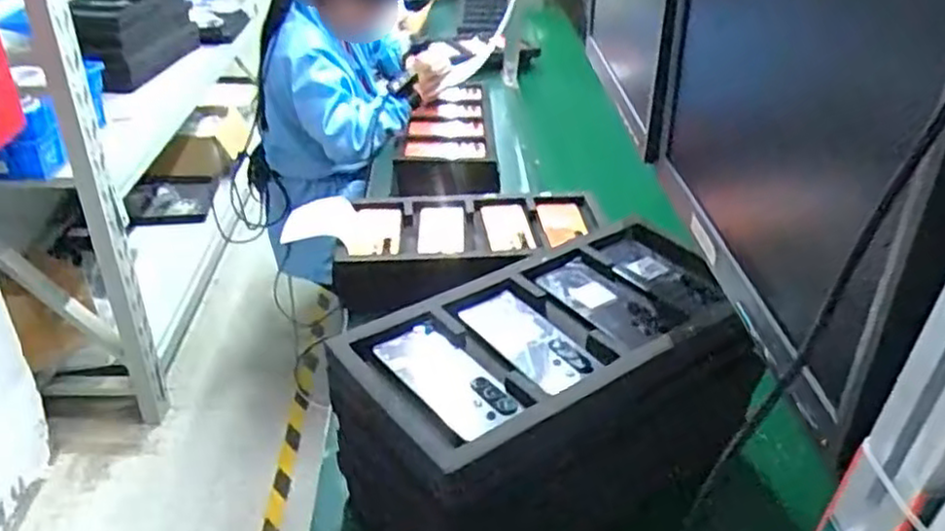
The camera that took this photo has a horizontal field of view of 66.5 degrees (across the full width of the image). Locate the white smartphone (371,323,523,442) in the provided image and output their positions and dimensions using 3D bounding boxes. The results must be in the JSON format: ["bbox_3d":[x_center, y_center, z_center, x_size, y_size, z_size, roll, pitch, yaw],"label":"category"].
[{"bbox_3d":[-0.023,0.115,0.731,0.079,0.018,0.167,-27,44,-32],"label":"white smartphone"}]

